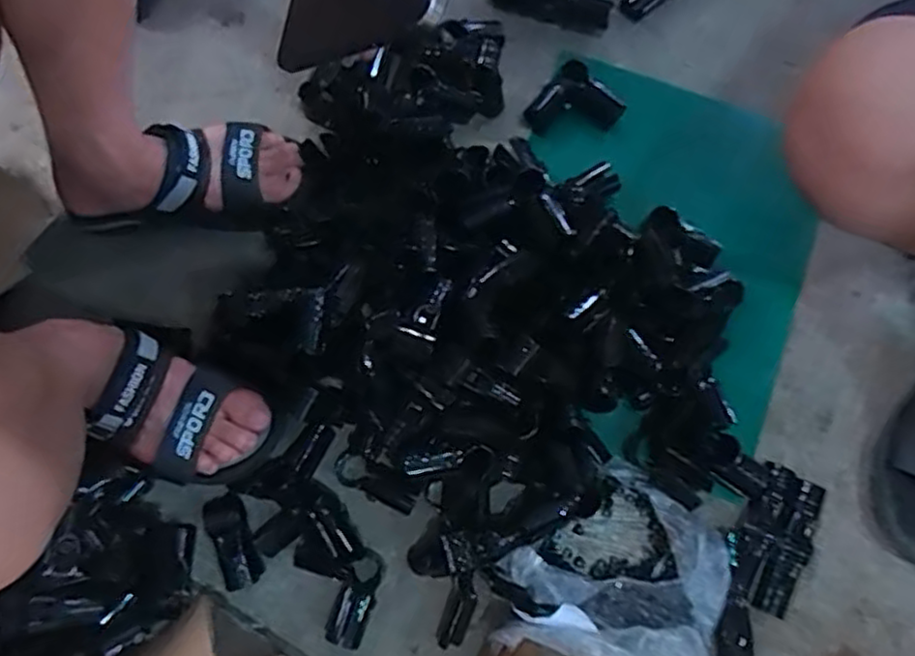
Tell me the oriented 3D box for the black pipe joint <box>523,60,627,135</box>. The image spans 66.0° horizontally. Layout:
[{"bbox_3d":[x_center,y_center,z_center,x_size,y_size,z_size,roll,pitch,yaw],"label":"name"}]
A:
[{"bbox_3d":[0.126,-0.235,0.747,0.079,0.041,0.081,43,82,8],"label":"black pipe joint"}]

